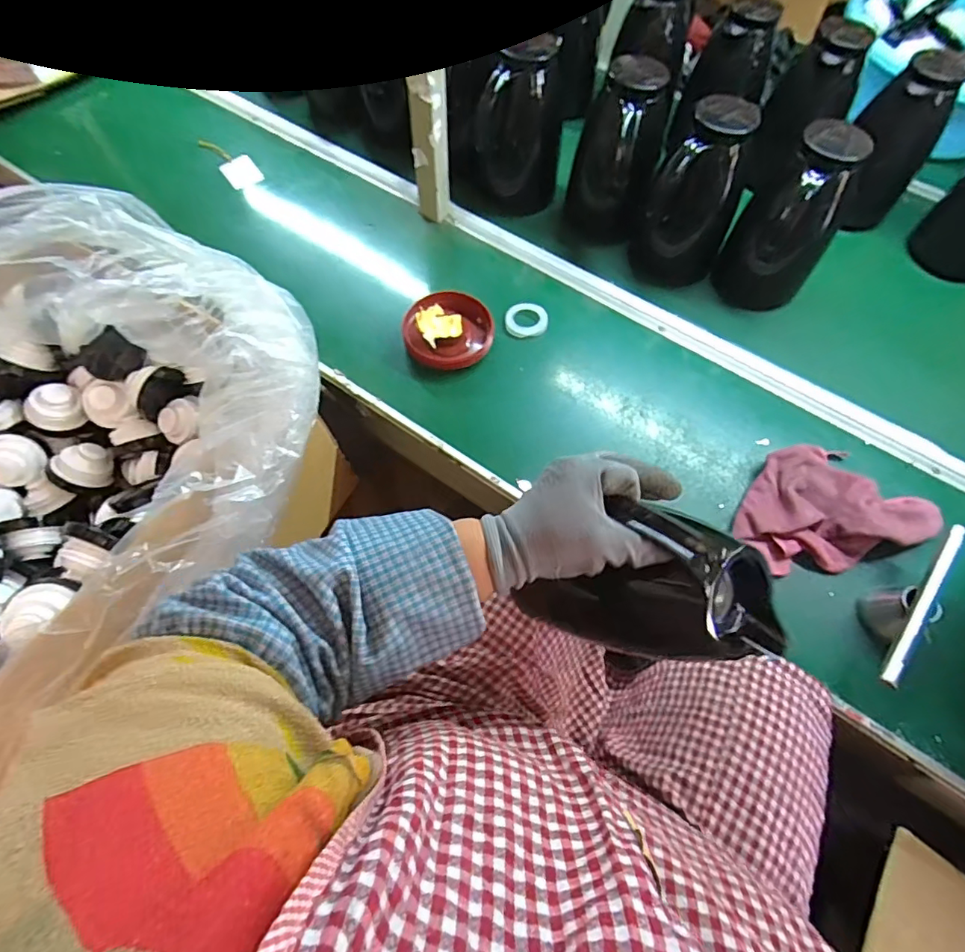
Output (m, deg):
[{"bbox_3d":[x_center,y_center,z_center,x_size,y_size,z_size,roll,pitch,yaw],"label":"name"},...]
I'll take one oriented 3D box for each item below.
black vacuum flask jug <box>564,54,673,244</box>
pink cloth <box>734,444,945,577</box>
[{"bbox_3d":[0.185,-0.440,0.767,0.111,0.198,0.105,12,66,4],"label":"black vacuum flask jug"},{"bbox_3d":[0.406,0.031,0.628,0.241,0.041,0.150,-16,67,-9],"label":"pink cloth"}]

